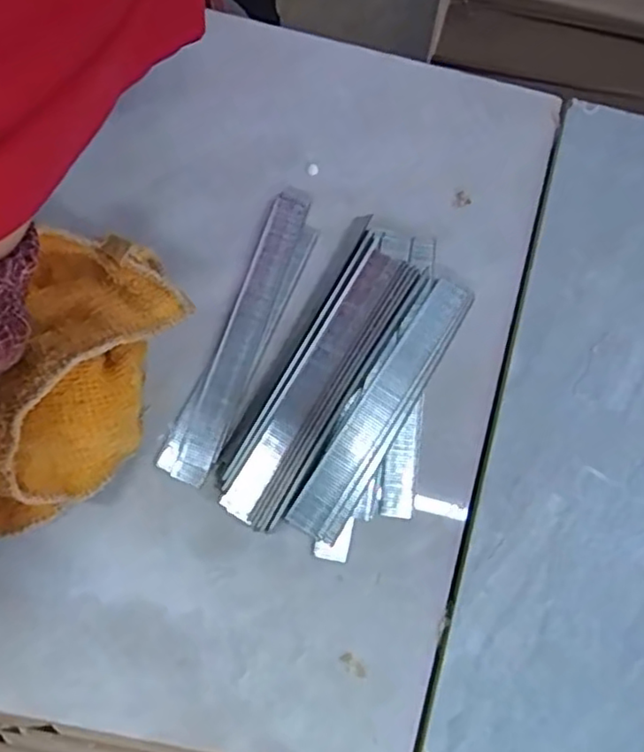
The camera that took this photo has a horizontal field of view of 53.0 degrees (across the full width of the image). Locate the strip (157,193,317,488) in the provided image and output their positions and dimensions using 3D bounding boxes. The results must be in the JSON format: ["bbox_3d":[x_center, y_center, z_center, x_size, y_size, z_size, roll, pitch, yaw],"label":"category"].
[{"bbox_3d":[-0.032,-0.017,0.264,0.021,0.006,0.125,23,82,3],"label":"strip"}]

